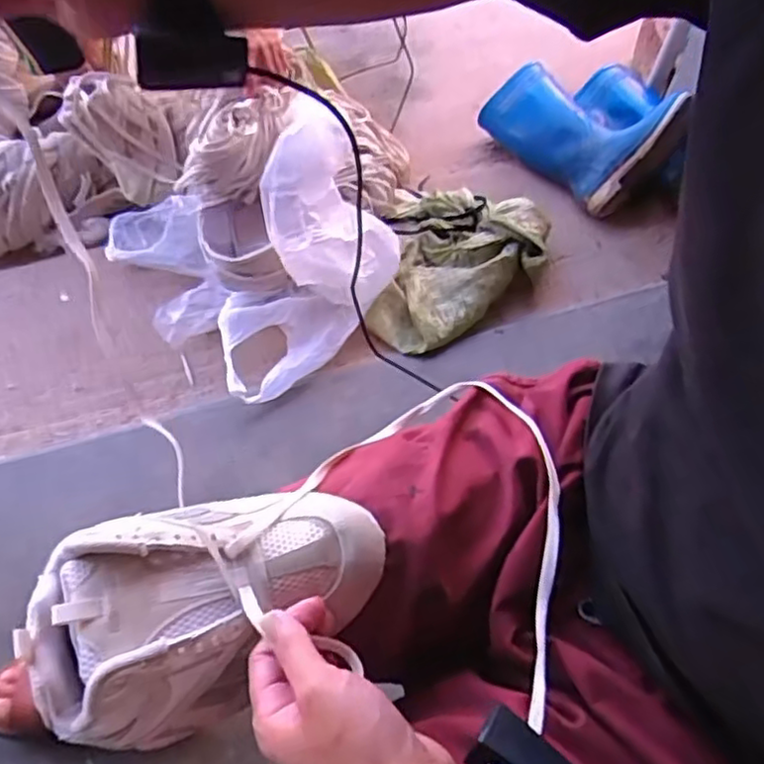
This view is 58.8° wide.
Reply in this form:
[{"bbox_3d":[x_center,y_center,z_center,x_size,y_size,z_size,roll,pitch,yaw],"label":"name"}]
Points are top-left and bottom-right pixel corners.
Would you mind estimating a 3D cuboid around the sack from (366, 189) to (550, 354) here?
[{"bbox_3d":[0.122,-0.186,1.078,0.248,0.100,0.288,8,62,6],"label":"sack"}]

